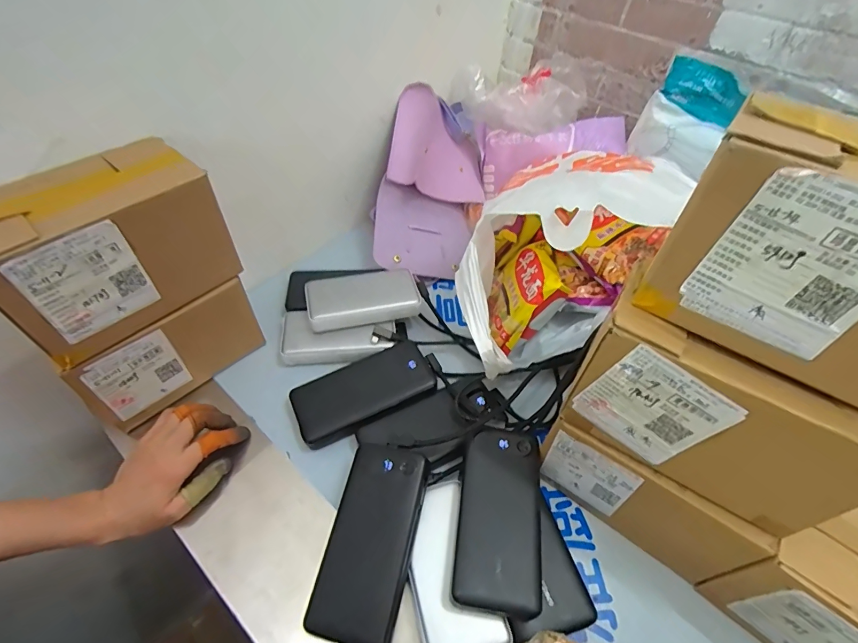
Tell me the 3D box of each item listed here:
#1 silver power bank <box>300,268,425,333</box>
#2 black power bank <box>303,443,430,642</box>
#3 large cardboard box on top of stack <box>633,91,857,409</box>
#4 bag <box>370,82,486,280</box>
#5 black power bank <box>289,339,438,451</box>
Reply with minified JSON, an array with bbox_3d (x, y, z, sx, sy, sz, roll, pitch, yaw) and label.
[{"bbox_3d":[-0.086,-0.031,0.554,0.140,0.025,0.078,-12,53,-13],"label":"silver power bank"},{"bbox_3d":[-0.050,0.190,0.377,0.073,0.011,0.155,7,61,16],"label":"black power bank"},{"bbox_3d":[0.239,-0.037,0.248,0.177,0.117,0.096,30,56,18],"label":"large cardboard box on top of stack"},{"bbox_3d":[0.005,-0.204,0.644,0.150,0.173,0.248,9,52,3],"label":"bag"},{"bbox_3d":[-0.073,0.079,0.489,0.156,0.024,0.077,-23,57,-20],"label":"black power bank"}]

